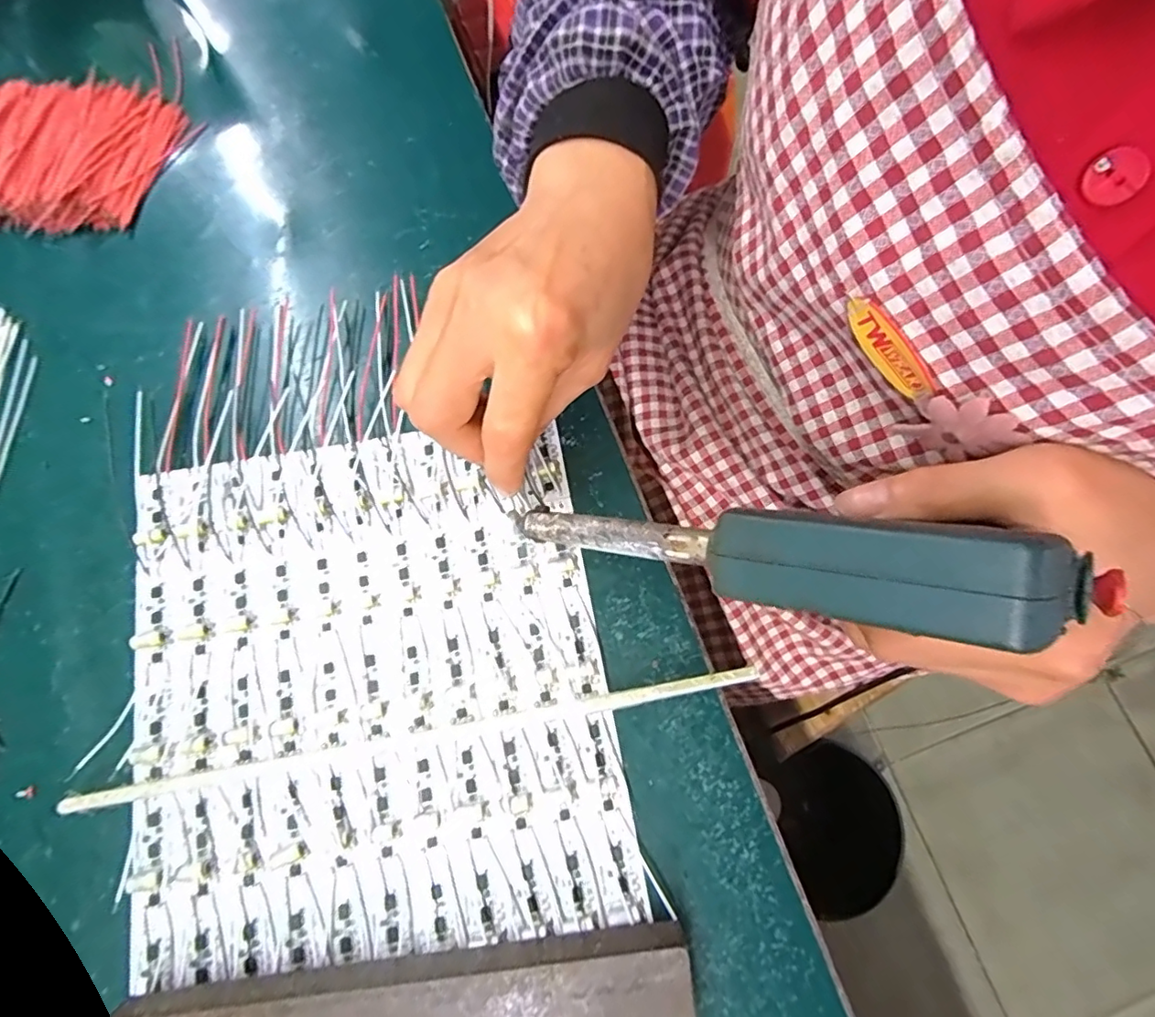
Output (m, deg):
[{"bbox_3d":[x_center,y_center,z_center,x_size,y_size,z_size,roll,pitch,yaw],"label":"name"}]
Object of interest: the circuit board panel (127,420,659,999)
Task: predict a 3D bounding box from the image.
[{"bbox_3d":[-0.089,0.069,0.243,0.193,0.006,0.210,-11,74,-3],"label":"circuit board panel"}]

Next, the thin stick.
[{"bbox_3d":[-0.063,0.095,0.232,0.272,0.010,0.009,-10,74,-3],"label":"thin stick"}]

